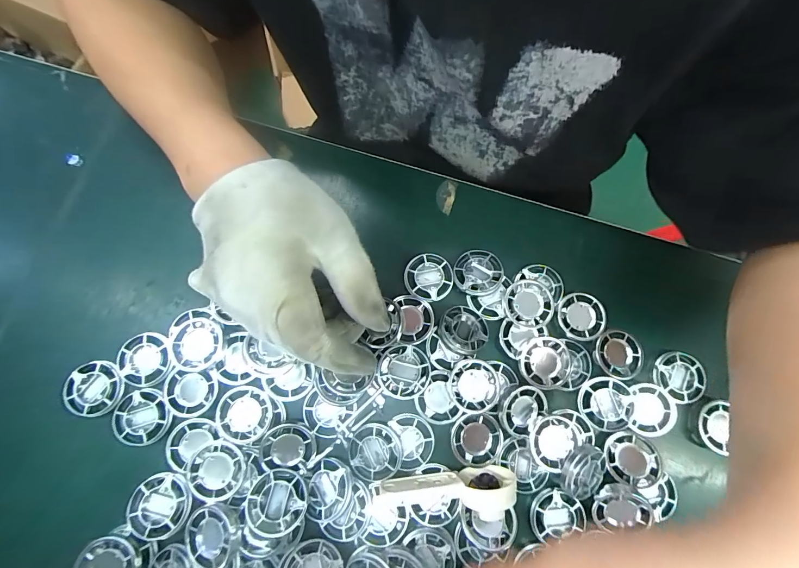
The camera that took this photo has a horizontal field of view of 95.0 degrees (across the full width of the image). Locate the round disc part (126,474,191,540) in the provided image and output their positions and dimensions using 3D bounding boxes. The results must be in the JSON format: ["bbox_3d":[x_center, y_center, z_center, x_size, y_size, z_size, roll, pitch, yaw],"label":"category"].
[{"bbox_3d":[-0.159,0.148,0.243,0.039,0.005,0.039,0,78,-1],"label":"round disc part"}]

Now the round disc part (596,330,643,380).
[{"bbox_3d":[0.172,0.056,0.291,0.036,0.011,0.036,0,78,-1],"label":"round disc part"}]

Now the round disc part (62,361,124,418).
[{"bbox_3d":[-0.219,0.075,0.262,0.036,0.007,0.039,0,78,-1],"label":"round disc part"}]

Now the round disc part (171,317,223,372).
[{"bbox_3d":[-0.148,0.044,0.269,0.036,0.011,0.037,0,78,-1],"label":"round disc part"}]

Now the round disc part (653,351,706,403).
[{"bbox_3d":[0.222,0.073,0.290,0.038,0.008,0.038,0,78,-1],"label":"round disc part"}]

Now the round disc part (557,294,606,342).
[{"bbox_3d":[0.145,0.026,0.293,0.035,0.007,0.037,0,78,-1],"label":"round disc part"}]

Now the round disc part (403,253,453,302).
[{"bbox_3d":[0.024,-0.005,0.294,0.038,0.006,0.038,0,78,-1],"label":"round disc part"}]

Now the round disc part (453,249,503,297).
[{"bbox_3d":[0.063,-0.009,0.292,0.037,0.009,0.037,0,78,-1],"label":"round disc part"}]

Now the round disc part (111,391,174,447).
[{"bbox_3d":[-0.184,0.095,0.262,0.039,0.004,0.038,0,82,-3],"label":"round disc part"}]

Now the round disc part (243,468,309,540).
[{"bbox_3d":[-0.082,0.146,0.244,0.037,0.009,0.037,13,60,-10],"label":"round disc part"}]

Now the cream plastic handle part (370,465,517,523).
[{"bbox_3d":[0.030,0.144,0.248,0.095,0.023,0.028,0,78,-1],"label":"cream plastic handle part"}]

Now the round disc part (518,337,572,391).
[{"bbox_3d":[0.111,0.060,0.279,0.036,0.008,0.038,0,78,-1],"label":"round disc part"}]

